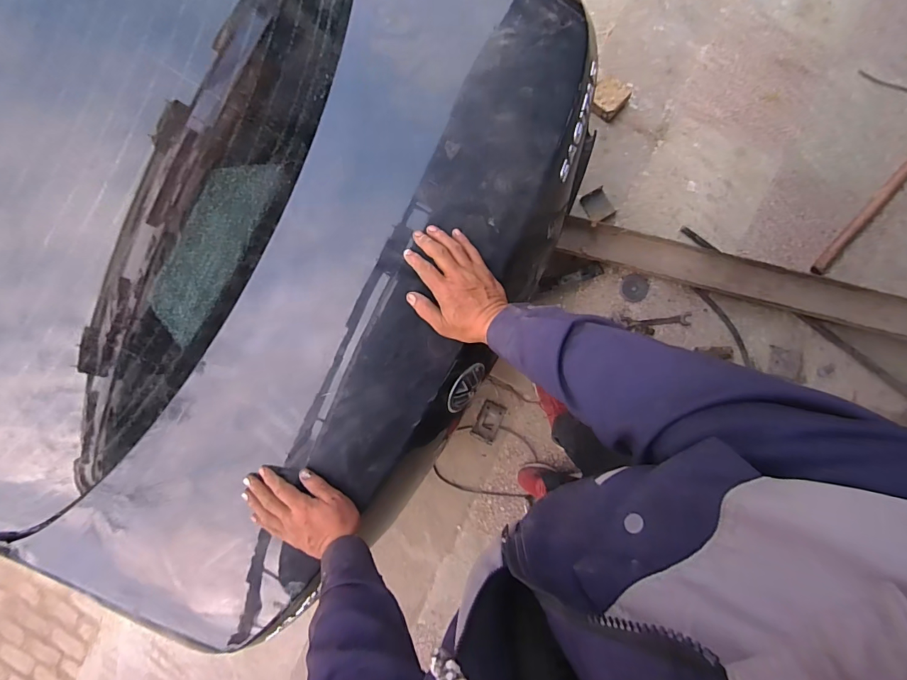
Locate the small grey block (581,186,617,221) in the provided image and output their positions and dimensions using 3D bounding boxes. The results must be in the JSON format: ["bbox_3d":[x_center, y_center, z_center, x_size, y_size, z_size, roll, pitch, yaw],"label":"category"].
[{"bbox_3d":[0.496,-0.461,1.460,0.085,0.024,0.099,-26,84,7],"label":"small grey block"}]

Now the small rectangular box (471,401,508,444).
[{"bbox_3d":[0.125,0.287,1.499,0.086,0.012,0.142,22,91,9],"label":"small rectangular box"}]

